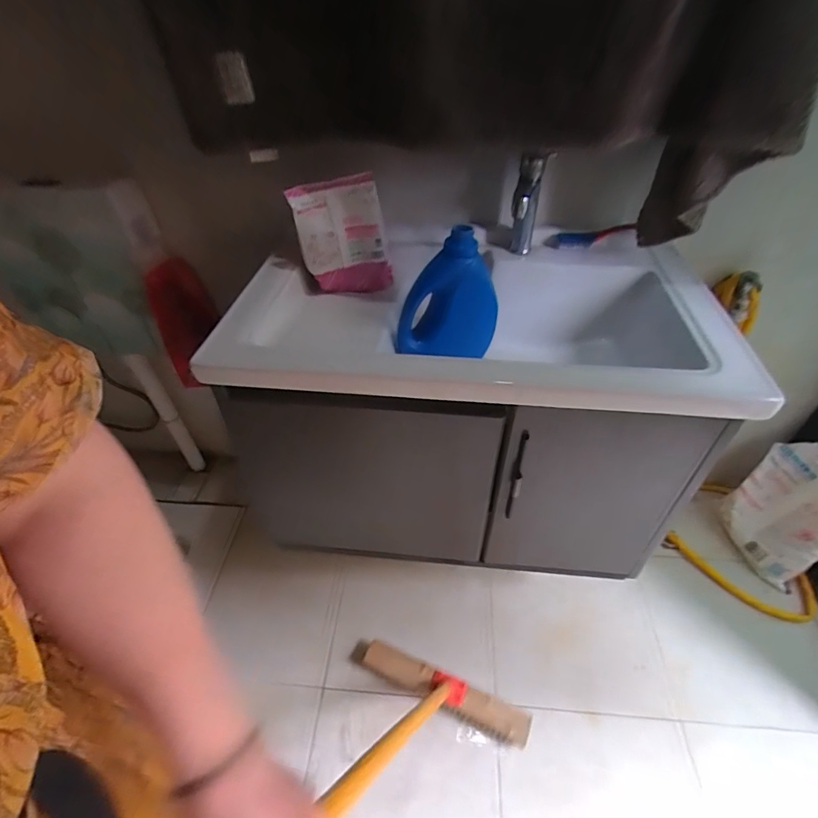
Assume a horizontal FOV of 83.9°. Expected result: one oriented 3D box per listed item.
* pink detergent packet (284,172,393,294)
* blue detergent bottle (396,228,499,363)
[{"bbox_3d":[-0.121,-0.320,0.864,0.180,0.201,0.048,-11,43,-9],"label":"pink detergent packet"},{"bbox_3d":[0.068,-0.176,0.790,0.178,0.230,0.076,2,42,4],"label":"blue detergent bottle"}]

